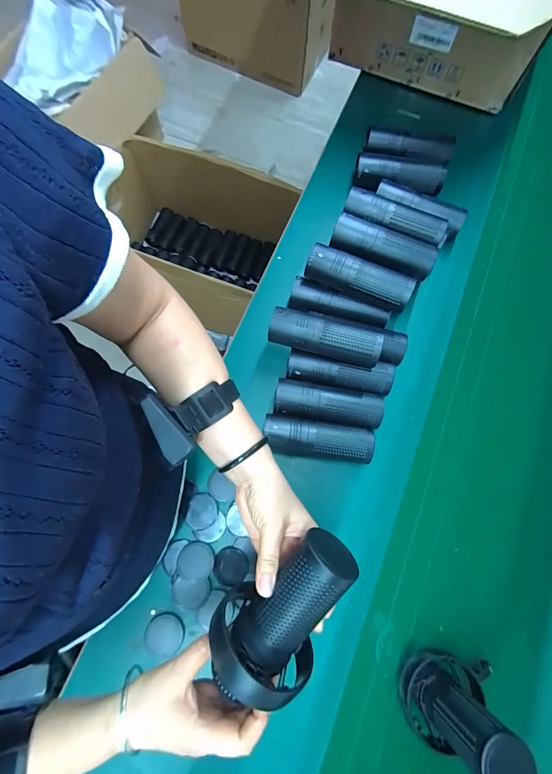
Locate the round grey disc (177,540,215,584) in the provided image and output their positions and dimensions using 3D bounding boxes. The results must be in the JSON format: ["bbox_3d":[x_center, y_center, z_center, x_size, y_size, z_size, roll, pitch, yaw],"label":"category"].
[{"bbox_3d":[-0.114,0.247,0.483,0.050,0.011,0.049,0,75,0],"label":"round grey disc"}]

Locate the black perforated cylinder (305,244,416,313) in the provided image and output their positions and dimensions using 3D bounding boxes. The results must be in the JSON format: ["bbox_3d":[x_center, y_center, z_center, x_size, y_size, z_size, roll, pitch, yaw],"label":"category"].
[{"bbox_3d":[0.126,-0.166,0.524,0.162,0.042,0.043,23,76,6],"label":"black perforated cylinder"}]

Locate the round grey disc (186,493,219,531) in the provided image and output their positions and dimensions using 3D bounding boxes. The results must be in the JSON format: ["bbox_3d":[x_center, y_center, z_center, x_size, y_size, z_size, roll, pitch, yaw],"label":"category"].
[{"bbox_3d":[-0.108,0.183,0.503,0.043,0.004,0.050,6,75,1],"label":"round grey disc"}]

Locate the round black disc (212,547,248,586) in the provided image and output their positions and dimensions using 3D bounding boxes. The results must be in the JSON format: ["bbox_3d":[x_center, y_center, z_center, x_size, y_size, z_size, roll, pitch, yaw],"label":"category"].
[{"bbox_3d":[-0.065,0.258,0.491,0.049,0.007,0.049,0,75,0],"label":"round black disc"}]

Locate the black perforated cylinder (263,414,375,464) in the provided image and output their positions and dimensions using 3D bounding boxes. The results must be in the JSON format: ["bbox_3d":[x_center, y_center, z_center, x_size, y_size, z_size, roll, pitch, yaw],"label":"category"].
[{"bbox_3d":[0.063,0.080,0.519,0.161,0.046,0.054,7,75,2],"label":"black perforated cylinder"}]

